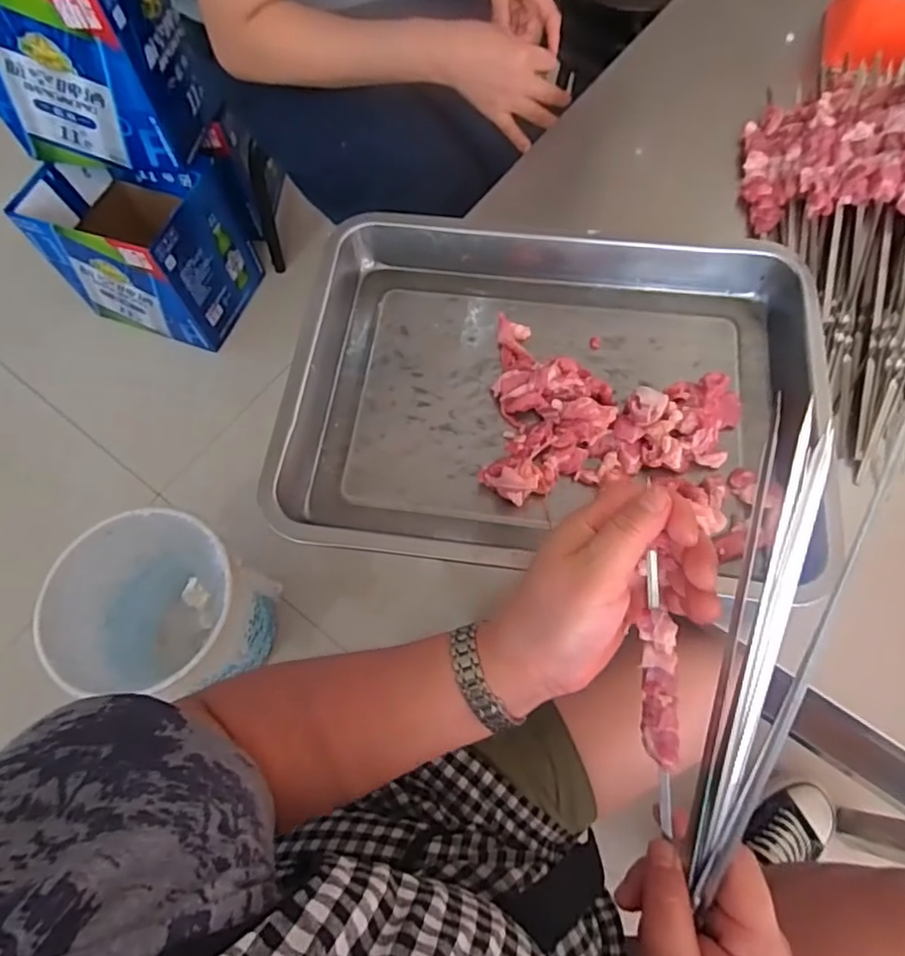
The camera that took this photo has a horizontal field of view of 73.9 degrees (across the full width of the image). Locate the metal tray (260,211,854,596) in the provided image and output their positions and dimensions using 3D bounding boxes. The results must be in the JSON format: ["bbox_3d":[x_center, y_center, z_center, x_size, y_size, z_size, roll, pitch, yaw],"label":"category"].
[{"bbox_3d":[0.077,-0.075,0.468,0.384,0.052,0.294,6,67,5],"label":"metal tray"}]

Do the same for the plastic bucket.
[{"bbox_3d":[-0.377,0.198,0.848,0.240,0.252,0.232,-1,67,2],"label":"plastic bucket"}]

